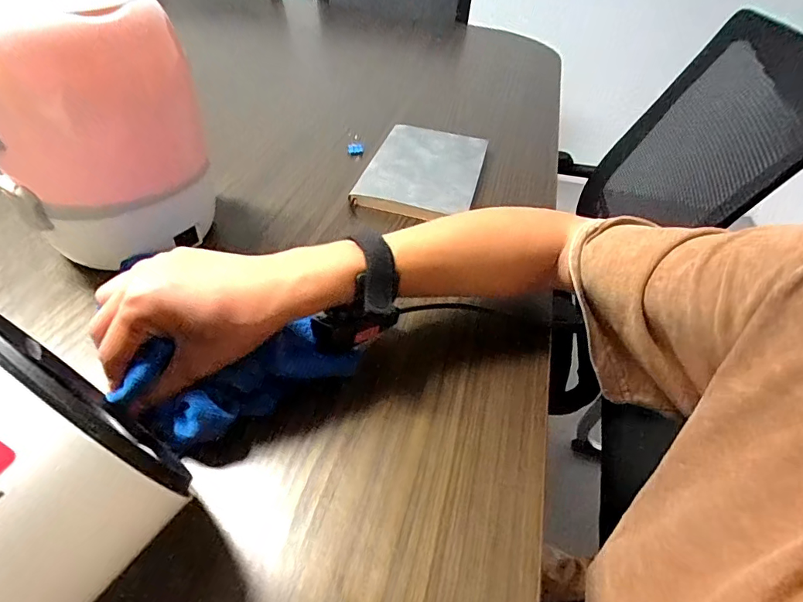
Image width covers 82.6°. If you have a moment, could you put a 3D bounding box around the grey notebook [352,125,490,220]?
[{"bbox_3d":[0.032,-0.180,0.623,0.143,0.014,0.210,14,44,7],"label":"grey notebook"}]

